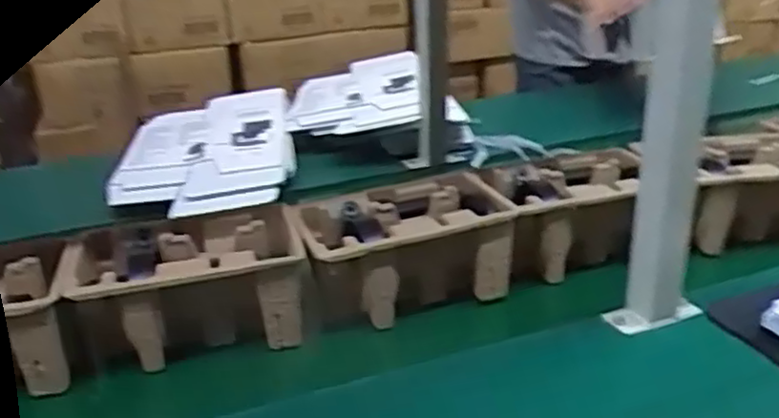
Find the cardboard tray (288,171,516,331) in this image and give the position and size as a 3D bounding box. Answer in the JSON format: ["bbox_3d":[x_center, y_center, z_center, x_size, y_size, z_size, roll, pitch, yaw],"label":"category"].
[{"bbox_3d":[0.012,0.050,0.828,0.218,0.111,0.129,-11,24,-20],"label":"cardboard tray"}]

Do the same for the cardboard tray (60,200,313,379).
[{"bbox_3d":[-0.203,0.085,0.782,0.235,0.110,0.143,-8,23,-13],"label":"cardboard tray"}]

